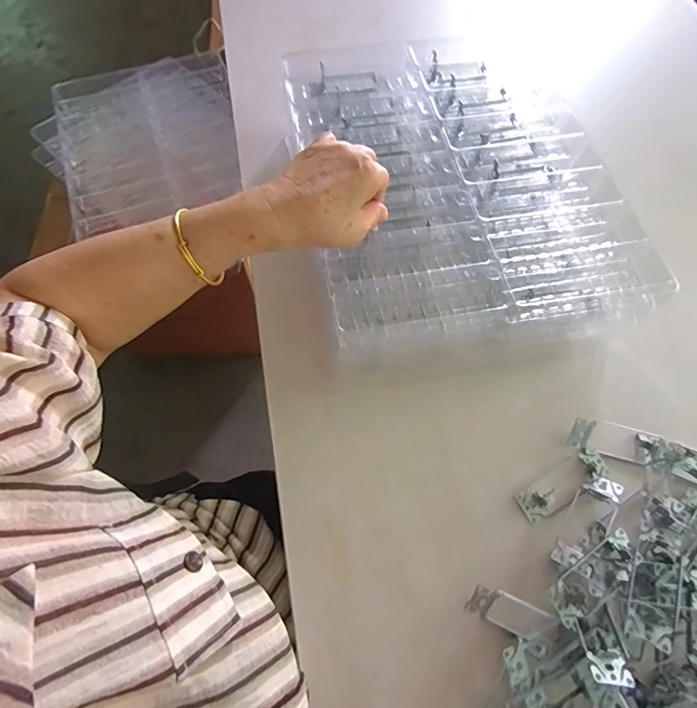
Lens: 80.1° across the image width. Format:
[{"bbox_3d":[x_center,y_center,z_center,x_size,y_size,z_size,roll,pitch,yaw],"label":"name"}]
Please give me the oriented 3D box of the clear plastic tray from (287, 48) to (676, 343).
[{"bbox_3d":[0.122,-0.216,0.489,0.339,0.034,0.415,-10,68,-6],"label":"clear plastic tray"}]

